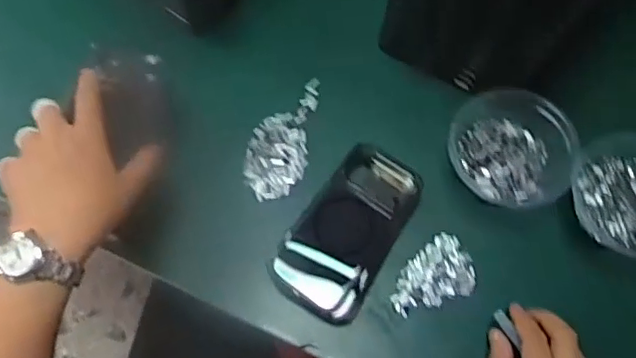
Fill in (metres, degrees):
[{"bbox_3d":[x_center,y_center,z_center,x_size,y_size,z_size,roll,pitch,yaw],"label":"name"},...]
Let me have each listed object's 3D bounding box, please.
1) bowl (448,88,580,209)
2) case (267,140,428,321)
[{"bbox_3d":[0.175,-0.028,0.534,0.110,0.050,0.097,7,71,5],"label":"bowl"},{"bbox_3d":[0.025,0.046,0.533,0.090,0.029,0.152,30,75,12],"label":"case"}]

